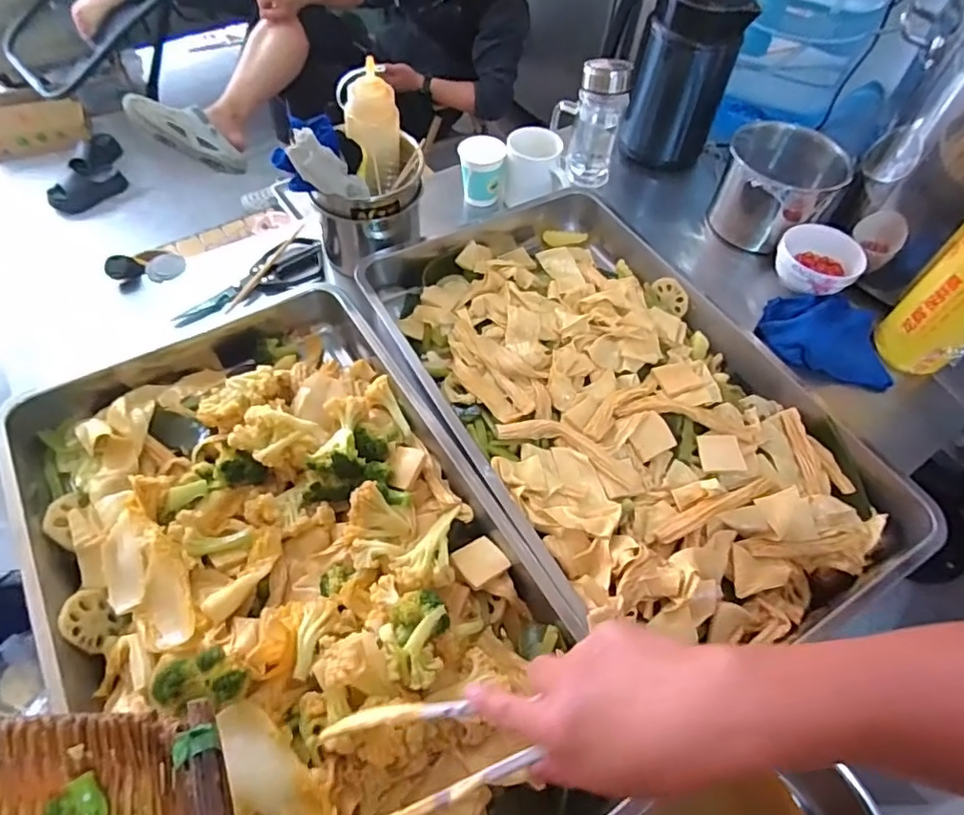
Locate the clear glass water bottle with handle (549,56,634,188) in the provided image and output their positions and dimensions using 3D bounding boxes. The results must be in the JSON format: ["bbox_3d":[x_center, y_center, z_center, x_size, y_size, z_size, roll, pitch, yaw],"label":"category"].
[{"bbox_3d":[0.169,-0.453,0.921,0.113,0.188,0.068,11,57,3],"label":"clear glass water bottle with handle"}]

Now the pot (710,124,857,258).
[{"bbox_3d":[0.455,-0.340,0.893,0.172,0.143,0.134,32,61,16],"label":"pot"}]

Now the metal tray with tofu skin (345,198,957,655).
[{"bbox_3d":[0.157,-0.030,0.692,0.403,0.073,0.651,-26,63,-19],"label":"metal tray with tofu skin"}]

